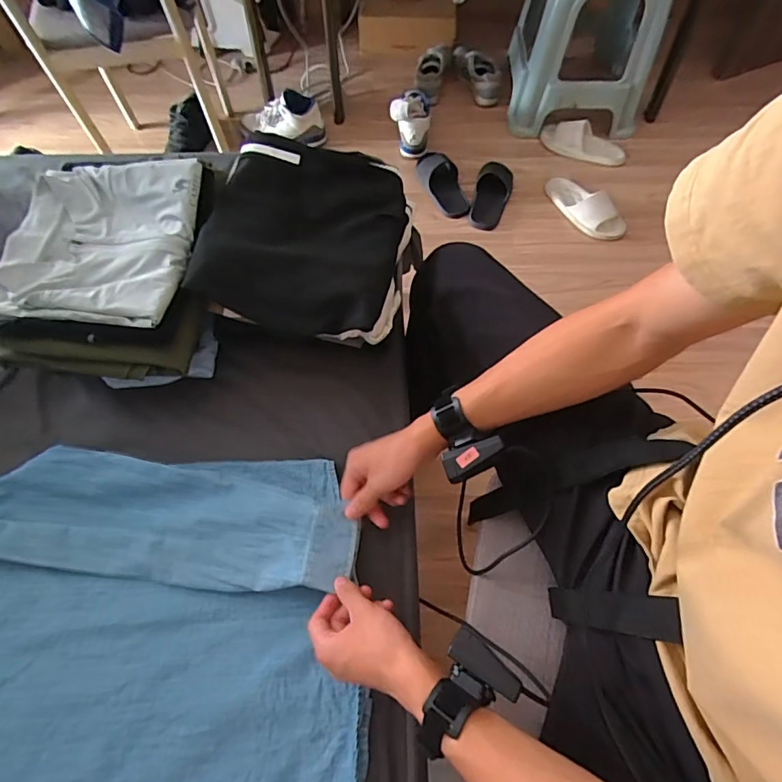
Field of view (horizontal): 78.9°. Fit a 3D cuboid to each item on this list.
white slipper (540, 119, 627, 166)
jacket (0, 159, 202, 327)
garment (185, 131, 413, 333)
[{"bbox_3d":[0.601,-0.778,1.473,0.262,0.053,0.110,18,66,8],"label":"white slipper"},{"bbox_3d":[-0.385,-0.201,0.616,0.236,0.047,0.246,5,62,0],"label":"jacket"},{"bbox_3d":[-0.118,-0.213,0.643,0.259,0.052,0.287,11,65,5],"label":"garment"}]

